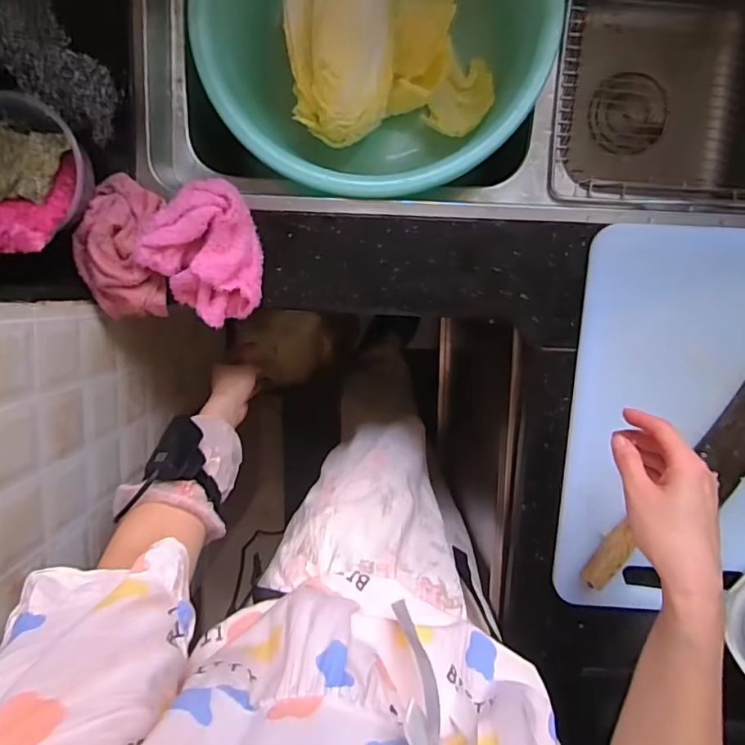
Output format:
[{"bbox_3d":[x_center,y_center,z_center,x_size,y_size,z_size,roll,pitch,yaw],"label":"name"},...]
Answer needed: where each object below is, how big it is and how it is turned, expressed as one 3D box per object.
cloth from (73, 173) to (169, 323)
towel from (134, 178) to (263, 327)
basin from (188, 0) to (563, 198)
[{"bbox_3d":[-0.270,-0.133,0.548,0.087,0.043,0.145,4,99,0],"label":"cloth"},{"bbox_3d":[-0.168,-0.125,0.541,0.120,0.038,0.131,-41,97,7],"label":"towel"},{"bbox_3d":[-0.003,-0.367,0.584,0.341,0.135,0.342,0,99,1],"label":"basin"}]

